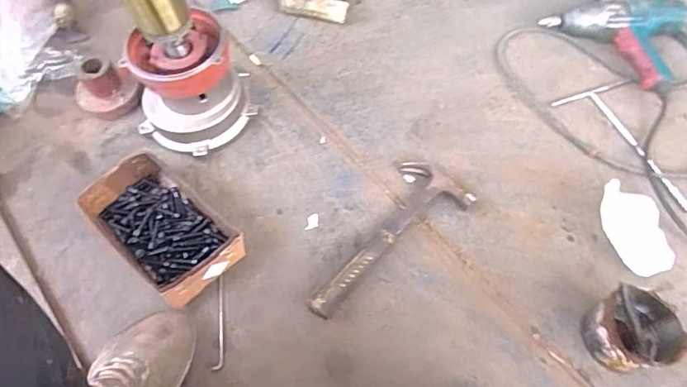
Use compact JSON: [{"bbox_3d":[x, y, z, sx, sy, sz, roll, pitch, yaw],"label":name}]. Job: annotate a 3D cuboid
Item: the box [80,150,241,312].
[{"bbox_3d":[-0.285,0.052,0.725,0.241,0.065,0.140,39,66,21],"label":"box"}]

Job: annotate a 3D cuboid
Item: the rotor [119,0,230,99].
[{"bbox_3d":[-0.263,-0.276,0.644,0.149,0.284,0.130,-18,62,-8],"label":"rotor"}]

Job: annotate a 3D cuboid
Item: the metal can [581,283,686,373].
[{"bbox_3d":[0.397,0.187,0.633,0.100,0.088,0.096,0,59,0],"label":"metal can"}]

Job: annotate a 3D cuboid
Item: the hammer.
[{"bbox_3d":[0.052,0.057,0.738,0.312,0.033,0.125,-35,65,-19],"label":"hammer"}]

